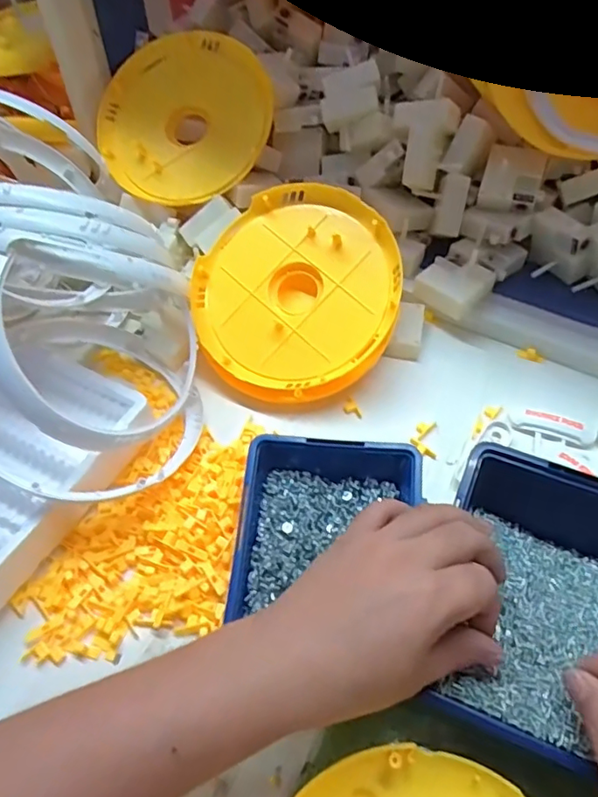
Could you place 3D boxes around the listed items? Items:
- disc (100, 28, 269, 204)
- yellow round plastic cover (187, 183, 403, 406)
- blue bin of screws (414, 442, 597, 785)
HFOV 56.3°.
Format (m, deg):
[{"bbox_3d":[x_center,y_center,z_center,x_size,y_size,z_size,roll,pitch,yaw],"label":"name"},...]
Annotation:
[{"bbox_3d":[-0.116,-0.298,0.588,0.177,0.023,0.197,25,90,9],"label":"disc"},{"bbox_3d":[-0.004,-0.094,0.500,0.183,0.021,0.186,-2,79,13],"label":"yellow round plastic cover"},{"bbox_3d":[0.157,0.122,0.348,0.134,0.063,0.172,18,56,15],"label":"blue bin of screws"}]

